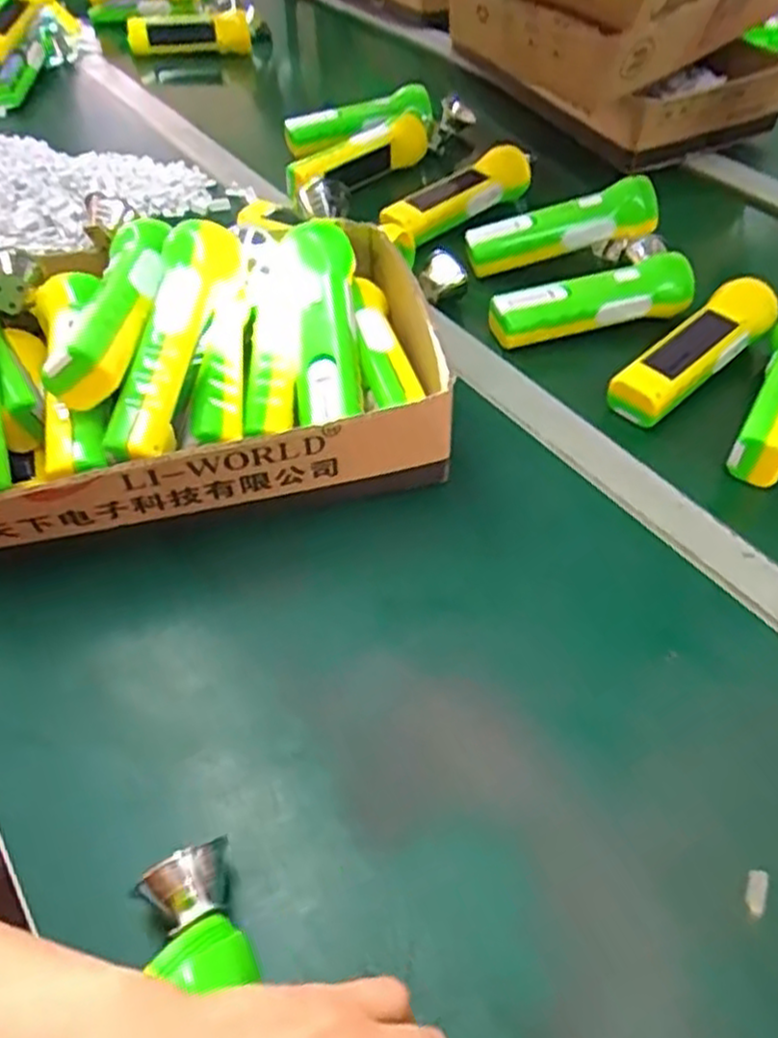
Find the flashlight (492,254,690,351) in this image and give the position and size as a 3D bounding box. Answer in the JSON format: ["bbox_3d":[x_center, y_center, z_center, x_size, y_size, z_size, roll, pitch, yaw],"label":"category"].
[{"bbox_3d":[0.165,-0.179,0.627,0.170,0.043,0.045,-10,49,-8],"label":"flashlight"}]

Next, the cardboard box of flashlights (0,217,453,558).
[{"bbox_3d":[-0.182,-0.088,0.487,0.428,0.132,0.206,-13,50,-10],"label":"cardboard box of flashlights"}]

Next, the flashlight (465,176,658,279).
[{"bbox_3d":[0.153,-0.260,0.683,0.166,0.045,0.035,-14,49,7],"label":"flashlight"}]

